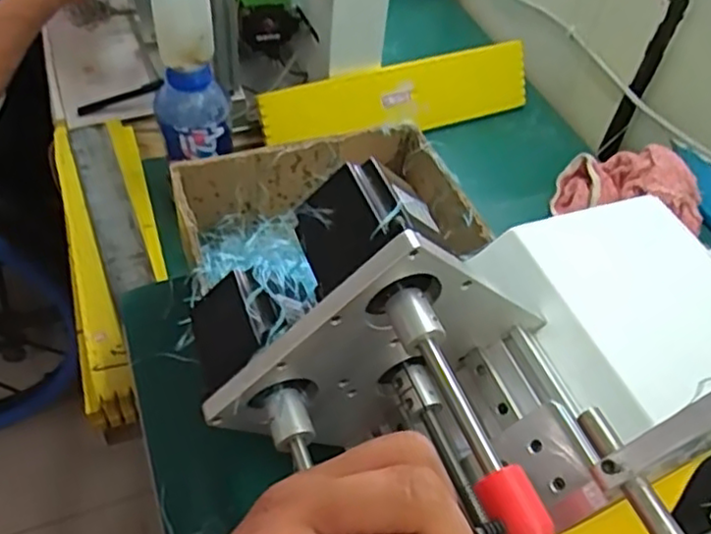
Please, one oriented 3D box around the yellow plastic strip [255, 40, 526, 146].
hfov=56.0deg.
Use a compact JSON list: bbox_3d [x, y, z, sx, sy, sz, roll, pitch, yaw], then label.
[{"bbox_3d":[0.056,-0.199,0.791,0.336,0.081,0.017,-16,33,-19],"label":"yellow plastic strip"}]

